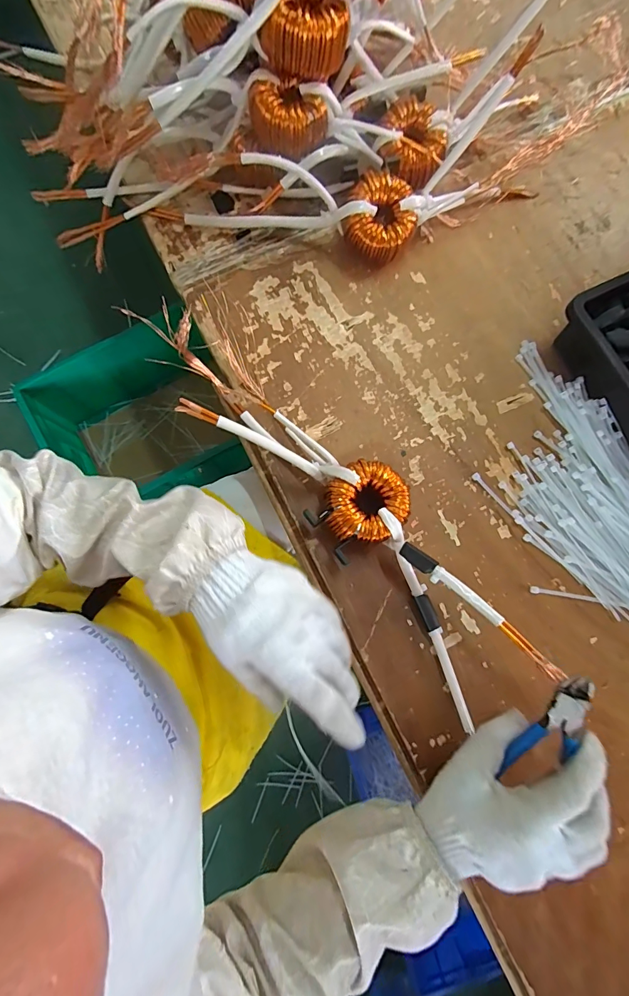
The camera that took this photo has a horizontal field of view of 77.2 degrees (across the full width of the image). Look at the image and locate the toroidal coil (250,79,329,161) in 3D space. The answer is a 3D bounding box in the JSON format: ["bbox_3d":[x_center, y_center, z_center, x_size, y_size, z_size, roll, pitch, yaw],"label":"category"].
[{"bbox_3d":[-0.022,-0.375,0.394,0.060,0.046,0.064,0,79,0],"label":"toroidal coil"}]

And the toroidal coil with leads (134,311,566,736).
[{"bbox_3d":[0.033,0.005,0.345,0.098,0.119,0.374,-43,81,-8],"label":"toroidal coil with leads"}]

